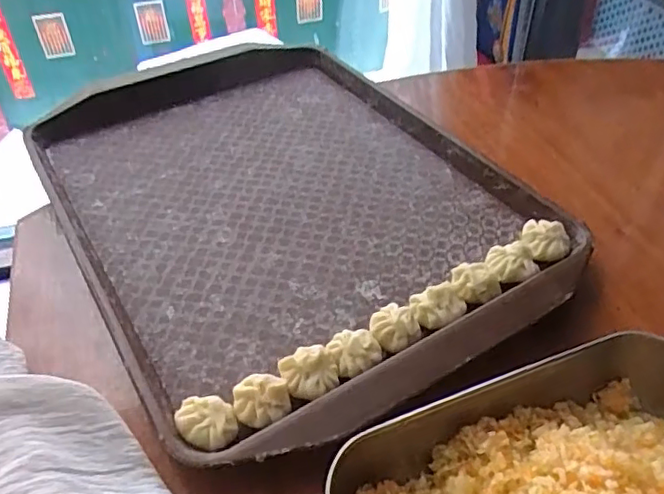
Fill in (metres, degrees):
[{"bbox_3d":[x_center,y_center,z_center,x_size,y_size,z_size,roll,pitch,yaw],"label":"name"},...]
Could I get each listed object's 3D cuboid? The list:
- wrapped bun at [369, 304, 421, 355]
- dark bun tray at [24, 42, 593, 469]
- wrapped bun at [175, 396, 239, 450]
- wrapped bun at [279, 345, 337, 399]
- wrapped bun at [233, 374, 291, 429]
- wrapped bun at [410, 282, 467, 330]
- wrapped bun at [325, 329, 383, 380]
[{"bbox_3d":[0.036,0.050,0.344,0.027,0.019,0.028,-1,43,1],"label":"wrapped bun"},{"bbox_3d":[-0.044,-0.049,0.448,0.295,0.031,0.424,-24,48,-22],"label":"dark bun tray"},{"bbox_3d":[-0.064,0.093,0.302,0.027,0.018,0.031,-26,49,-24],"label":"wrapped bun"},{"bbox_3d":[-0.012,0.071,0.322,0.029,0.019,0.028,-1,43,1],"label":"wrapped bun"},{"bbox_3d":[-0.037,0.083,0.309,0.028,0.020,0.024,-11,44,-11],"label":"wrapped bun"},{"bbox_3d":[0.064,0.038,0.357,0.034,0.019,0.023,-10,44,-10],"label":"wrapped bun"},{"bbox_3d":[0.012,0.061,0.332,0.027,0.018,0.027,-1,43,1],"label":"wrapped bun"}]

